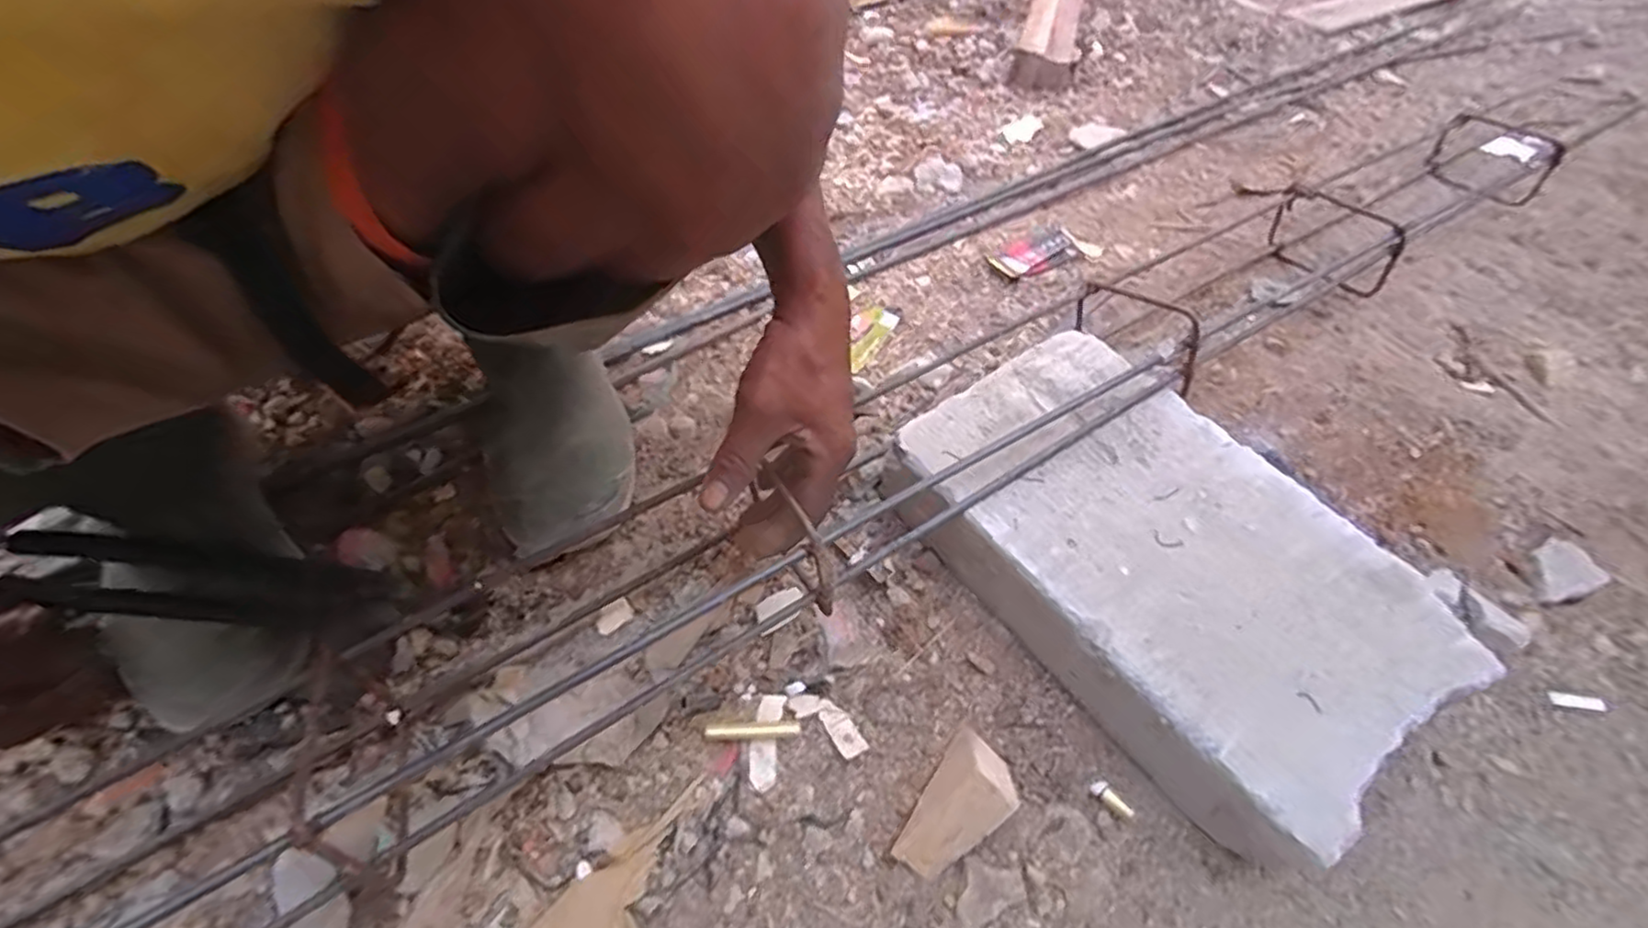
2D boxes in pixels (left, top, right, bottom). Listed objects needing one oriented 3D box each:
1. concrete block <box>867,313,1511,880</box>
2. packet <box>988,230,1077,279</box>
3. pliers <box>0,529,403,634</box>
[{"bbox_3d":[0.213,0.061,0.466,0.193,0.079,0.315,-32,59,-22],"label":"concrete block"},{"bbox_3d":[0.223,-0.222,0.737,0.104,0.004,0.051,-26,57,-19],"label":"packet"},{"bbox_3d":[-0.366,0.072,0.420,0.184,0.019,0.047,12,49,-23],"label":"pliers"}]

